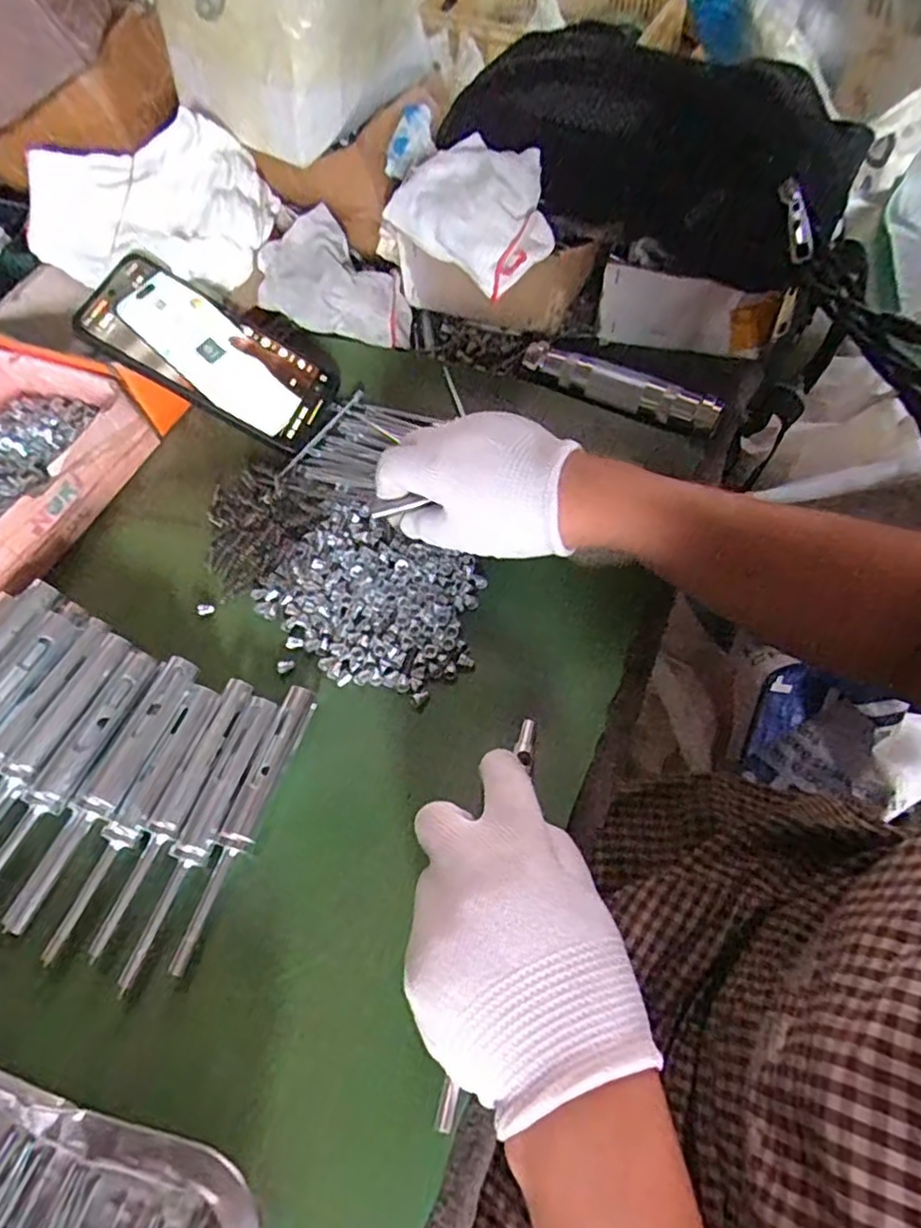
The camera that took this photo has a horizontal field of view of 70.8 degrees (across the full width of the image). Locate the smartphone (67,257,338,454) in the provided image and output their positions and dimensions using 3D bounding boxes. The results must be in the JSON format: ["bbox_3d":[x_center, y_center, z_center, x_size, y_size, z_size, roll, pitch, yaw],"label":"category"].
[{"bbox_3d":[-0.165,-0.176,0.439,0.155,0.007,0.076,27,69,-16],"label":"smartphone"}]

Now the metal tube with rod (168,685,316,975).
[{"bbox_3d":[-0.108,0.103,0.329,0.017,0.014,0.141,17,65,9],"label":"metal tube with rod"}]

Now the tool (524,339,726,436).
[{"bbox_3d":[0.109,-0.156,0.451,0.138,0.026,0.022,27,67,13],"label":"tool"}]

